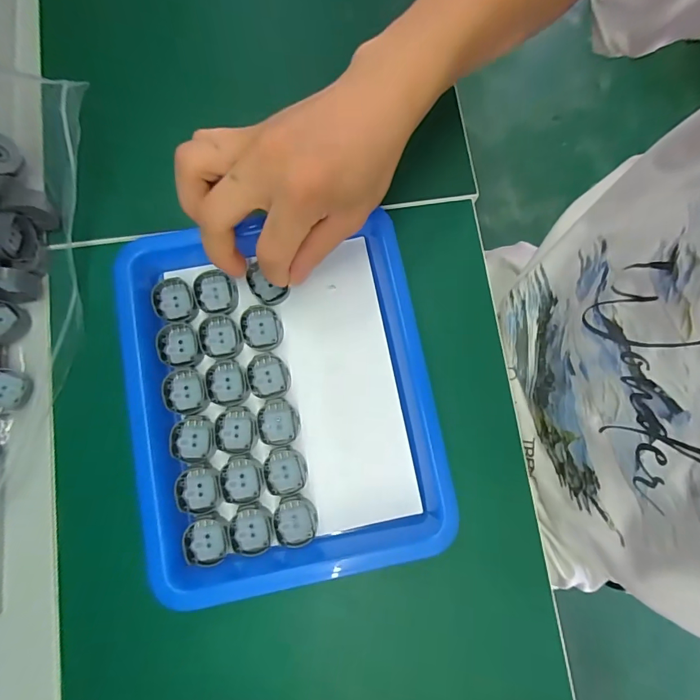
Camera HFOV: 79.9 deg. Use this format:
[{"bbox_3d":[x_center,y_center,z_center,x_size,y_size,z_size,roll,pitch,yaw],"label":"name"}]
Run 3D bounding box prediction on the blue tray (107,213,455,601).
[{"bbox_3d":[-0.042,0.026,0.255,0.180,0.025,0.209,-11,79,-3],"label":"blue tray"}]

